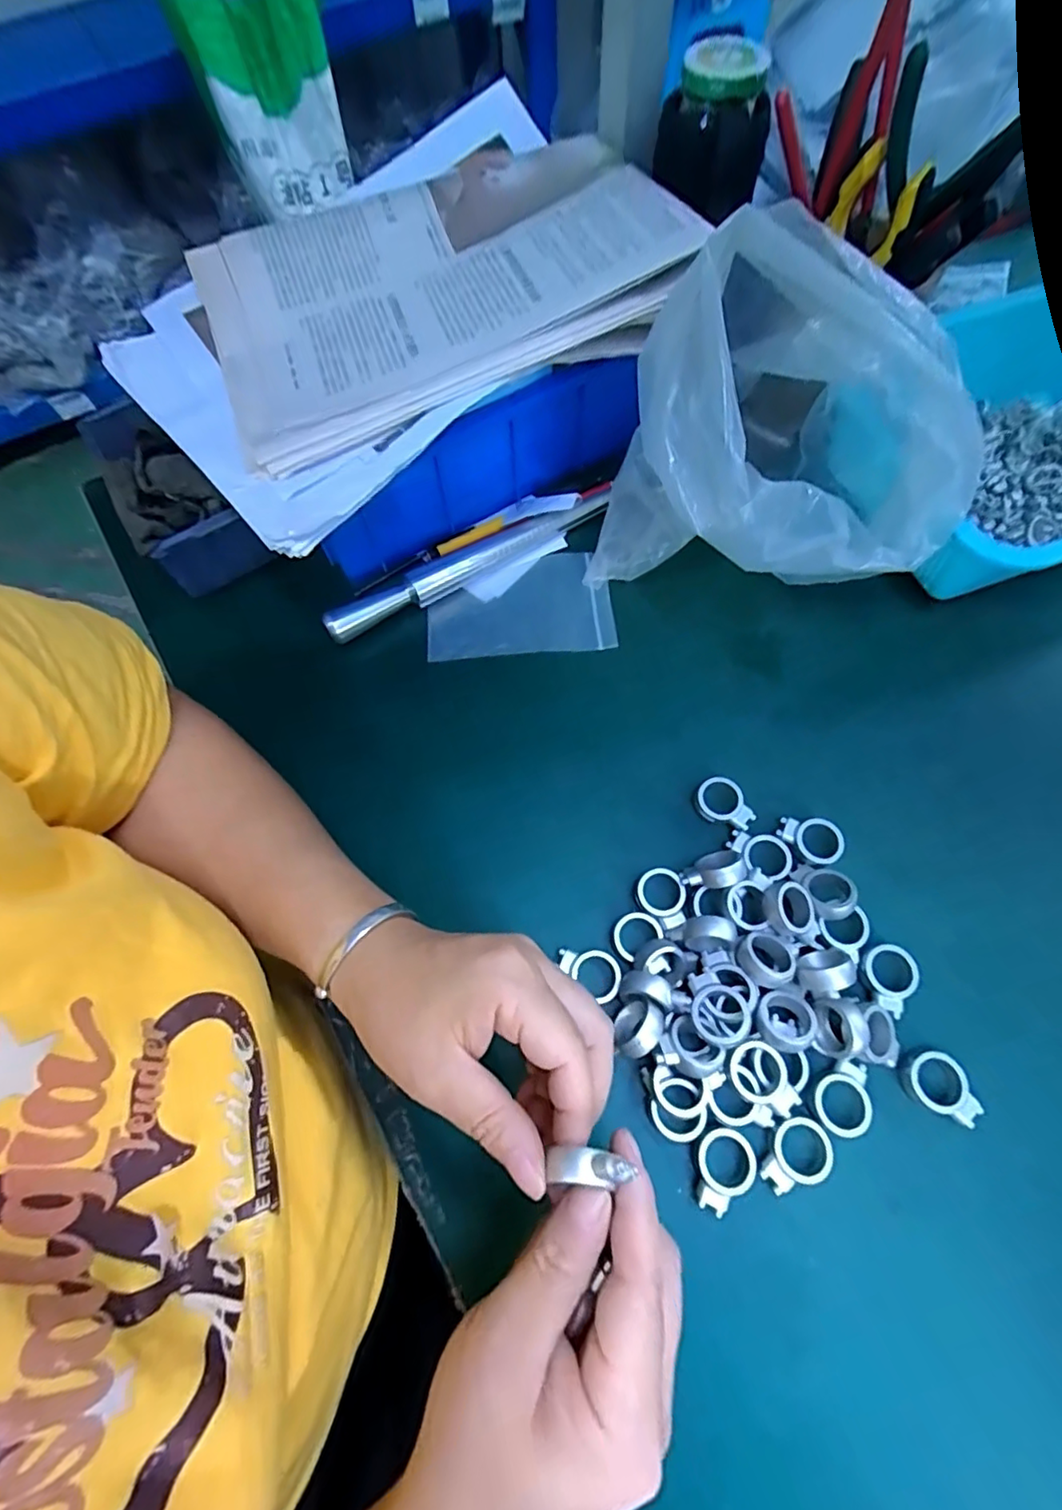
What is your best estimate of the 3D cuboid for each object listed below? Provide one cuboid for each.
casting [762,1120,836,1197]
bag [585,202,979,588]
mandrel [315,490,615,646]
[{"bbox_3d":[0.121,0.184,0.261,0.026,0.004,0.034,38,73,17],"label":"casting"},{"bbox_3d":[0.120,-0.164,0.318,0.152,0.178,0.168,-22,68,-7],"label":"bag"},{"bbox_3d":[-0.041,-0.133,0.399,0.213,0.023,0.019,-29,69,-9],"label":"mandrel"}]

